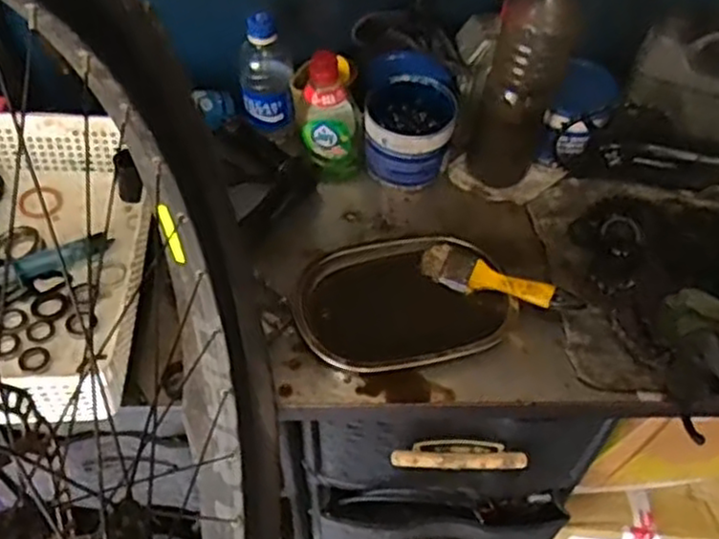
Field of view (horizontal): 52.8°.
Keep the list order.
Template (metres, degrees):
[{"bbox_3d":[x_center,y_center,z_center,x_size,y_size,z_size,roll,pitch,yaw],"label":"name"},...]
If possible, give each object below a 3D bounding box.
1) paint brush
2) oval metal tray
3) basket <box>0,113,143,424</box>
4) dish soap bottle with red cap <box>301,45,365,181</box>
[{"bbox_3d":[0.141,0.015,0.736,0.164,0.015,0.042,22,83,26],"label":"paint brush"},{"bbox_3d":[0.045,0.038,0.730,0.215,0.044,0.144,-14,53,-11],"label":"oval metal tray"},{"bbox_3d":[-0.335,-0.013,0.691,0.240,0.084,0.325,-2,52,-2],"label":"basket"},{"bbox_3d":[-0.031,-0.174,0.821,0.068,0.171,0.058,-3,52,-3],"label":"dish soap bottle with red cap"}]

